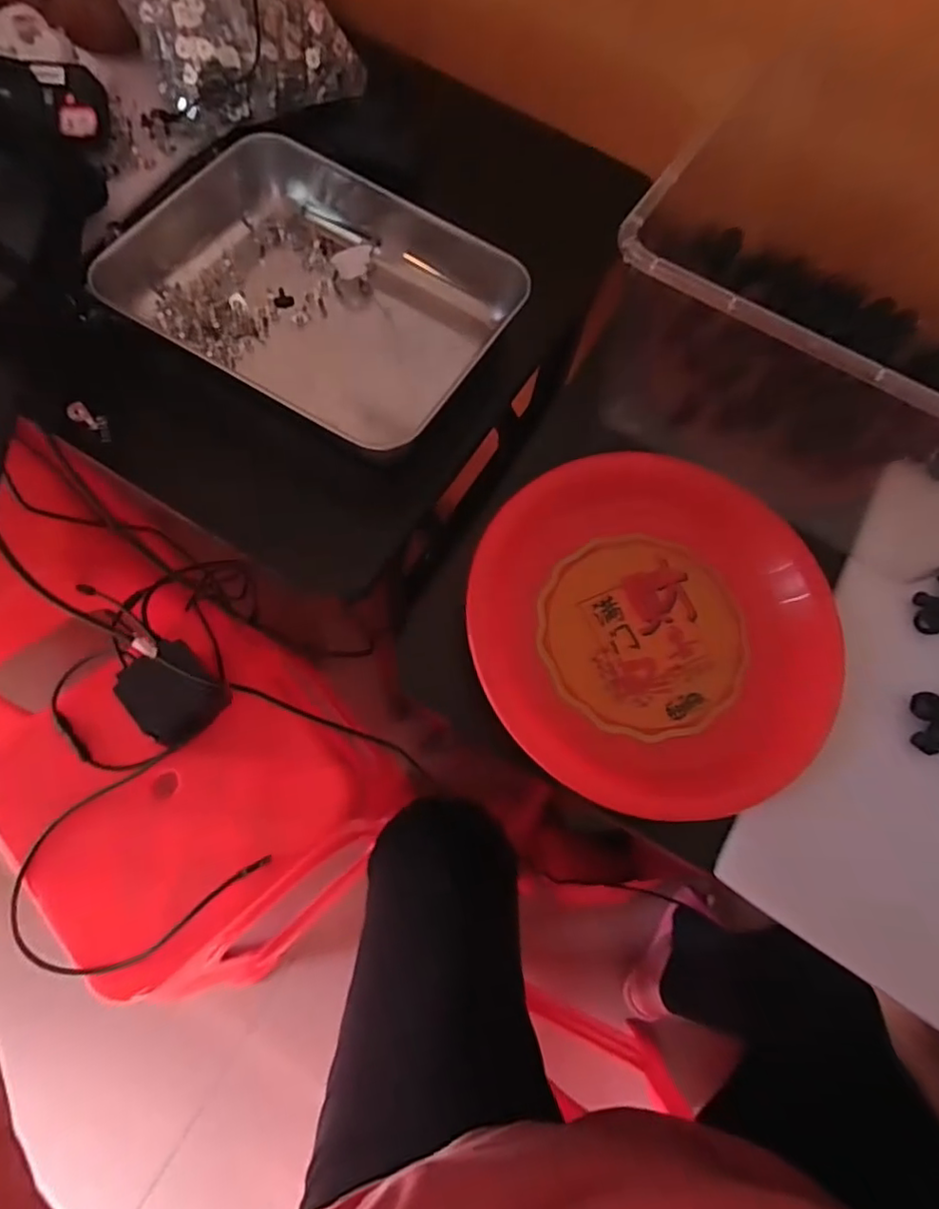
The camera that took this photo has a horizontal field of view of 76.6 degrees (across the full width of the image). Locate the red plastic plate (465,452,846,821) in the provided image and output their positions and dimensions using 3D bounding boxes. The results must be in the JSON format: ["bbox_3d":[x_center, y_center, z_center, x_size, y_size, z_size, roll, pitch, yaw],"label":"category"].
[{"bbox_3d":[0.116,0.012,0.373,0.221,0.040,0.223,2,70,-5],"label":"red plastic plate"}]

